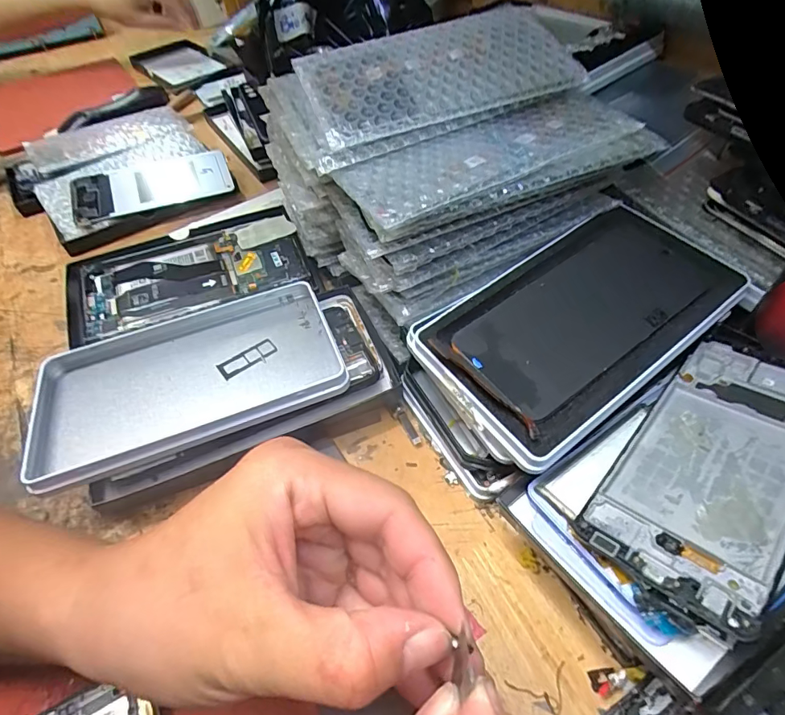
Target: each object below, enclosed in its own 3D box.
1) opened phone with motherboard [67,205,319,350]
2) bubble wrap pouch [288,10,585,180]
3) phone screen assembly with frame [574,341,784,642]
[{"bbox_3d":[-0.158,-0.067,0.360,0.175,0.011,0.092,-17,64,-9],"label":"opened phone with motherboard"},{"bbox_3d":[0.029,-0.176,0.289,0.165,0.017,0.077,-21,76,-11],"label":"bubble wrap pouch"},{"bbox_3d":[0.155,0.047,0.220,0.066,0.013,0.146,35,62,28],"label":"phone screen assembly with frame"}]

